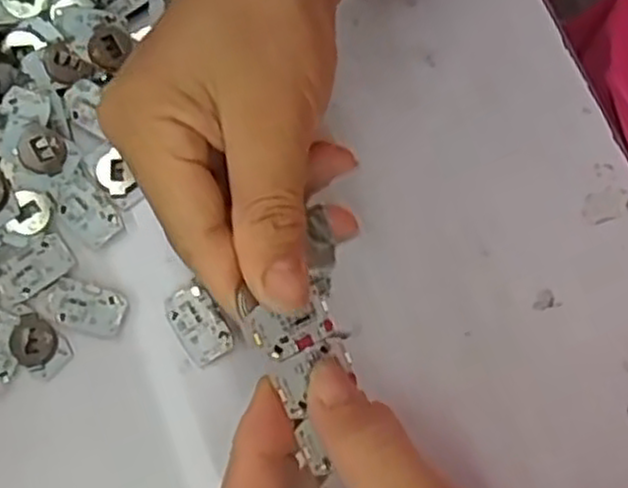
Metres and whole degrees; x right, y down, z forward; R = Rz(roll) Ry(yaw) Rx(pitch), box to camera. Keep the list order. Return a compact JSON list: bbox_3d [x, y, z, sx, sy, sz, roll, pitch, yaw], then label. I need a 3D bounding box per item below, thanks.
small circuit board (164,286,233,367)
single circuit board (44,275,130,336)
[{"bbox_3d":[-0.045,0.031,0.294,0.018,0.005,0.030,-31,79,-10],"label":"small circuit board"},{"bbox_3d":[-0.090,0.025,0.295,0.030,0.004,0.019,21,75,3],"label":"single circuit board"}]

